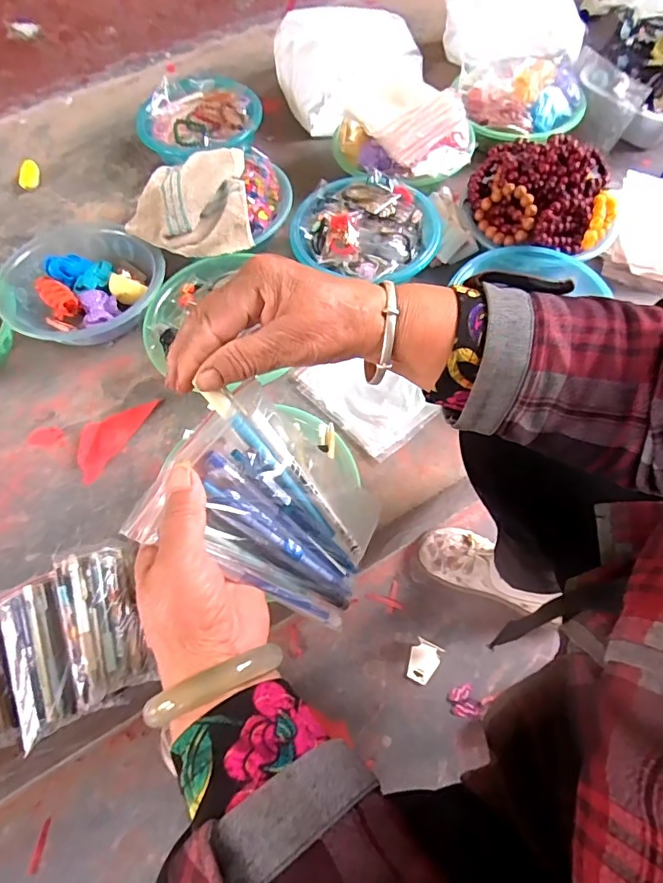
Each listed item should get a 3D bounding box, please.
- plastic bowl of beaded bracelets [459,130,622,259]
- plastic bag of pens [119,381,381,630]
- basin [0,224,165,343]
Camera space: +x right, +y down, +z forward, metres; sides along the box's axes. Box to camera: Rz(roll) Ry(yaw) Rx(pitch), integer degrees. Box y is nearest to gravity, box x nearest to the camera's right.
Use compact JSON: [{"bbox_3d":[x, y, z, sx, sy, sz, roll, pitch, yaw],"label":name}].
[{"bbox_3d":[0.320,-0.368,0.738,0.222,0.101,0.201,9,64,8],"label":"plastic bowl of beaded bracelets"},{"bbox_3d":[-0.031,0.046,0.321,0.013,0.161,0.102,4,63,53],"label":"plastic bag of pens"},{"bbox_3d":[-0.370,-0.237,0.757,0.222,0.100,0.212,-1,63,3],"label":"basin"}]

